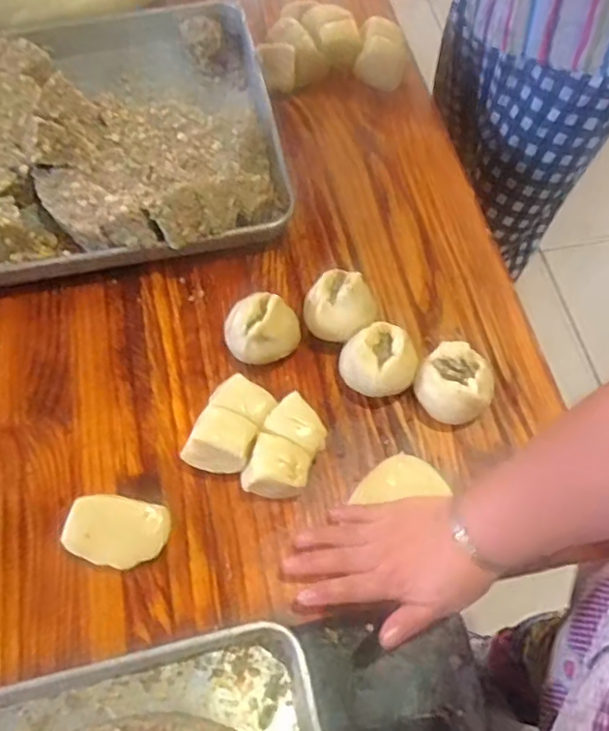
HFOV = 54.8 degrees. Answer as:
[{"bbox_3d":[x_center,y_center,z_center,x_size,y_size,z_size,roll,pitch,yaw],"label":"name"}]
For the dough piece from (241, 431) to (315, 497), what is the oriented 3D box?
[{"bbox_3d":[-0.024,0.098,0.546,0.056,0.056,0.052,21,67,10],"label":"dough piece"}]

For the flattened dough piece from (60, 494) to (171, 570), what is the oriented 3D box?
[{"bbox_3d":[-0.170,0.152,0.536,0.087,0.029,0.058,9,65,5],"label":"flattened dough piece"}]

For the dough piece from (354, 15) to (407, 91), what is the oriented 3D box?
[{"bbox_3d":[0.108,-0.428,0.803,0.068,0.051,0.084,12,65,6],"label":"dough piece"}]

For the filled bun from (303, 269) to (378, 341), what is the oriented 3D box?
[{"bbox_3d":[0.035,-0.056,0.612,0.064,0.065,0.066,0,65,0],"label":"filled bun"}]

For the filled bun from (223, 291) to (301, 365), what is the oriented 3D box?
[{"bbox_3d":[-0.044,-0.033,0.604,0.074,0.061,0.061,-10,65,-4],"label":"filled bun"}]

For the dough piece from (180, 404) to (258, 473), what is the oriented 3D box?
[{"bbox_3d":[-0.077,0.077,0.556,0.058,0.054,0.060,24,67,11],"label":"dough piece"}]

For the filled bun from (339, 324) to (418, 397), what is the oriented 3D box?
[{"bbox_3d":[0.074,-0.003,0.588,0.072,0.059,0.066,11,65,6],"label":"filled bun"}]

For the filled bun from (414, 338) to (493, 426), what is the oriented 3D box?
[{"bbox_3d":[0.145,0.021,0.578,0.070,0.060,0.065,21,67,10],"label":"filled bun"}]

